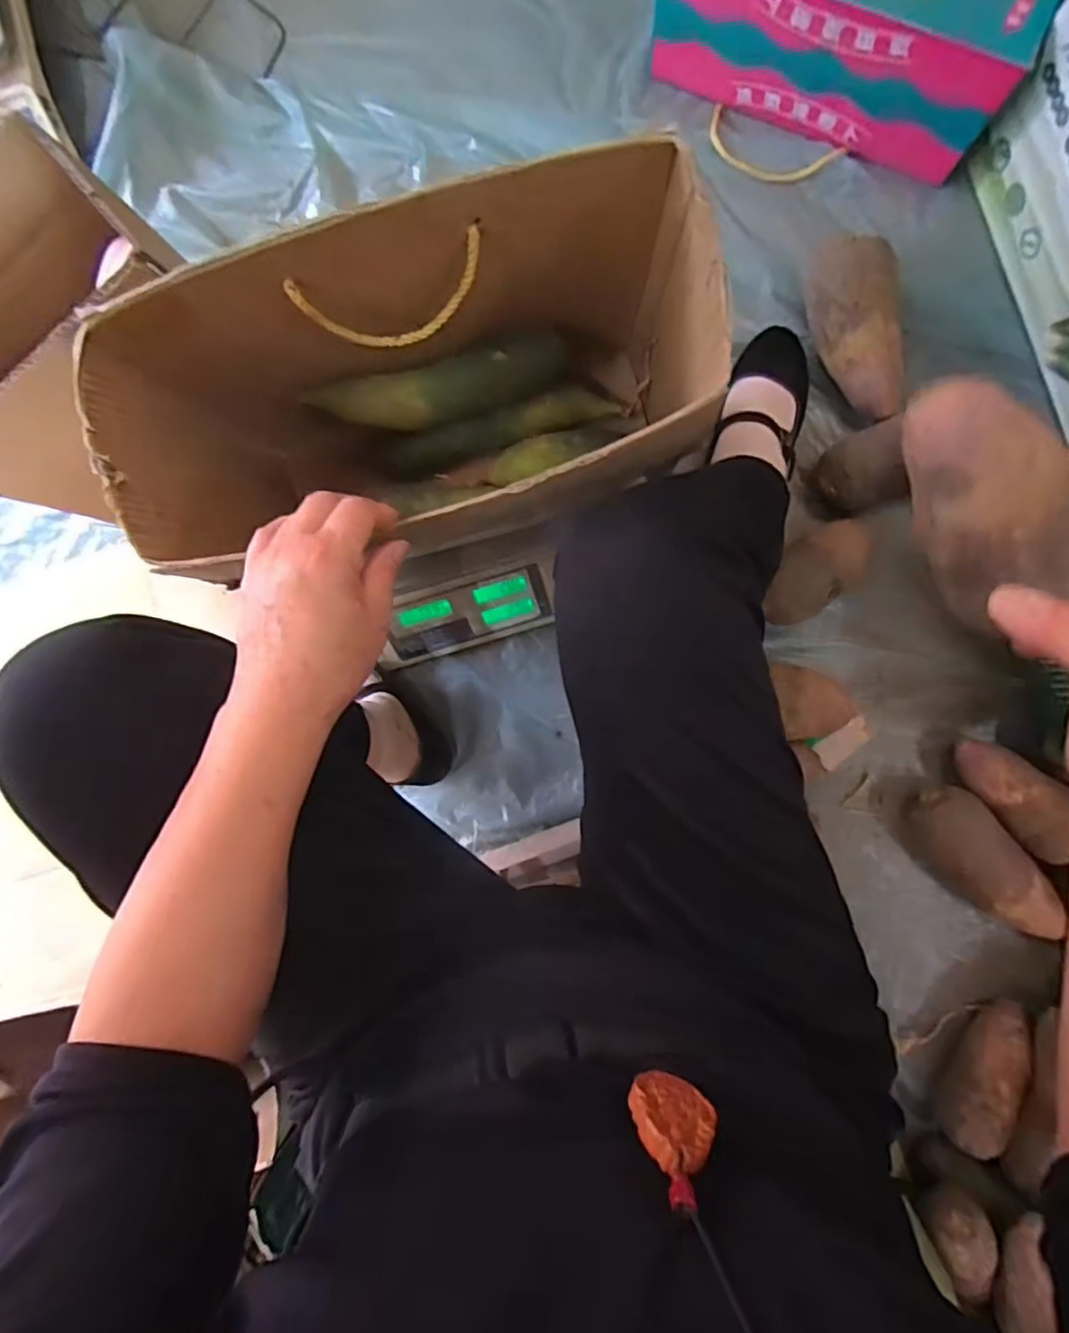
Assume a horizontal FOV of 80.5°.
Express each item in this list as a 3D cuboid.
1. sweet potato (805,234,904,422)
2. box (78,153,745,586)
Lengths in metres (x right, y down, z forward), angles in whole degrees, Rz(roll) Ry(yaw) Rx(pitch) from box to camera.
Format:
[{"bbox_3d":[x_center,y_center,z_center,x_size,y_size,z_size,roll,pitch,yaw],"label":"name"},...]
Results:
[{"bbox_3d":[0.328,-0.347,0.646,0.081,0.078,0.153,-11,92,5],"label":"sweet potato"},{"bbox_3d":[-0.070,-0.176,0.472,0.363,0.259,0.163,-17,91,5],"label":"box"}]

